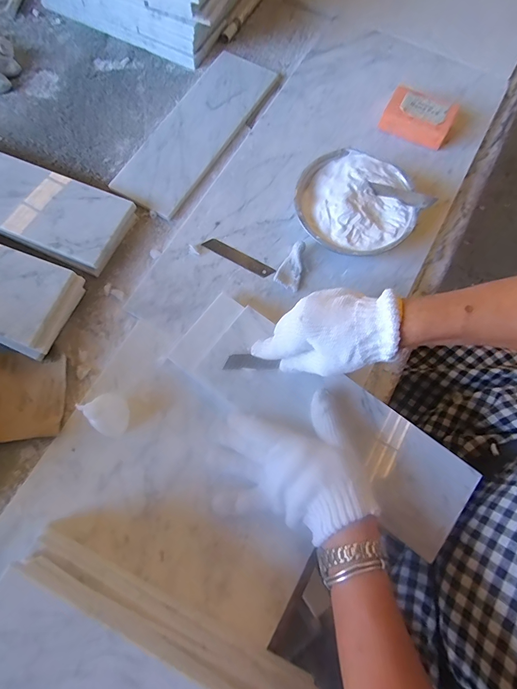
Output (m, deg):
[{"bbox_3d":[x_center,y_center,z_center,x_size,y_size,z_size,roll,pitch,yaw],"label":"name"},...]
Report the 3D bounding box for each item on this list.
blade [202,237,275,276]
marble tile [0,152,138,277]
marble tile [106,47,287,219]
[{"bbox_3d":[-0.026,-0.113,0.471,0.097,0.004,0.018,29,75,9],"label":"blade"},{"bbox_3d":[-0.321,-0.192,0.485,0.299,0.024,0.106,22,75,7],"label":"marble tile"},{"bbox_3d":[-0.088,-0.320,0.531,0.102,0.006,0.302,30,76,9],"label":"marble tile"}]

